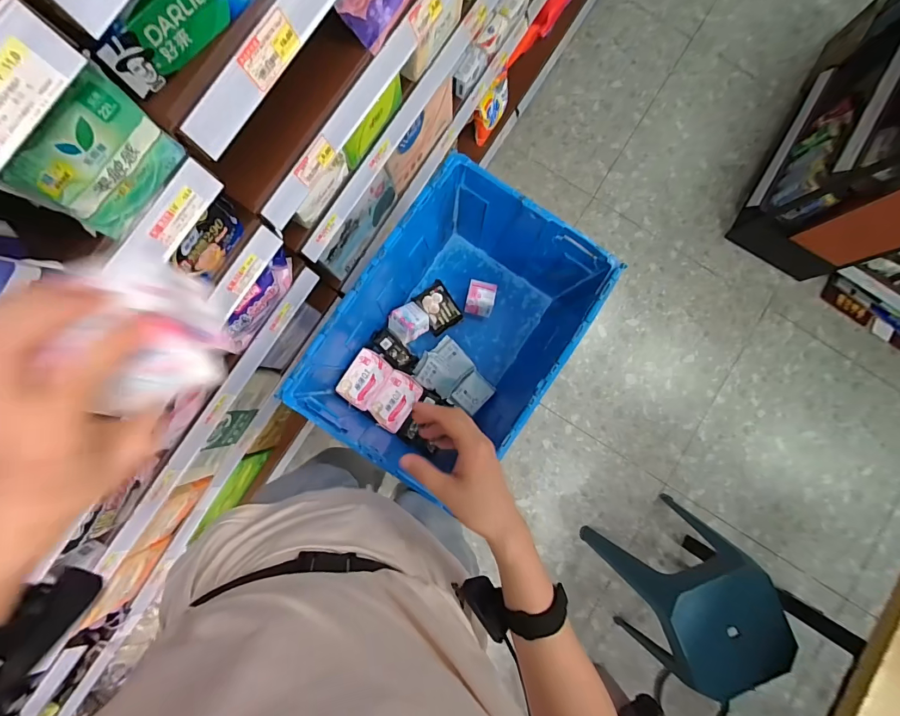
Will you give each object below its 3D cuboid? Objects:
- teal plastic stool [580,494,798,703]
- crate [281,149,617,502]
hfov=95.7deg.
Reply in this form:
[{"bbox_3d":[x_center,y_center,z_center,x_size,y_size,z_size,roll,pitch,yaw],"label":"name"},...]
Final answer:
[{"bbox_3d":[0.685,0.703,1.197,0.316,0.433,0.365,-21,87,-4],"label":"teal plastic stool"},{"bbox_3d":[0.010,-0.044,0.928,0.413,0.313,0.588,35,85,0],"label":"crate"}]

